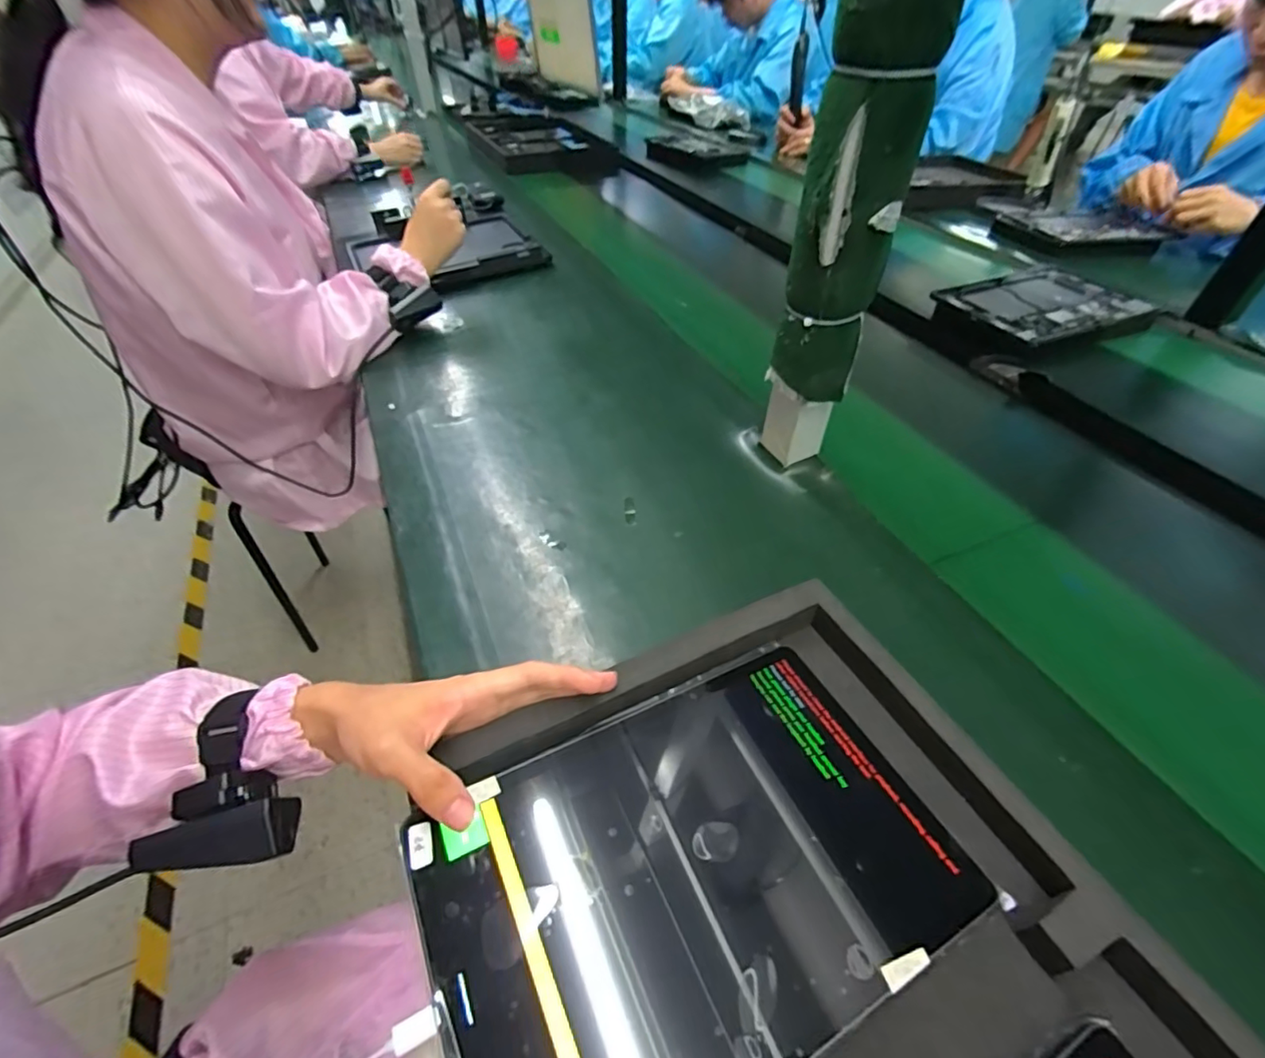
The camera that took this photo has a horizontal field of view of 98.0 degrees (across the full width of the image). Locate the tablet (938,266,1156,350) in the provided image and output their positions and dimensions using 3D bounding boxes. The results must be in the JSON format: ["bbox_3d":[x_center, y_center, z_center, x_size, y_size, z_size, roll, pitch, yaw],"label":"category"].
[{"bbox_3d":[0.570,-0.310,0.765,0.222,0.022,0.180,-14,47,-13],"label":"tablet"}]

